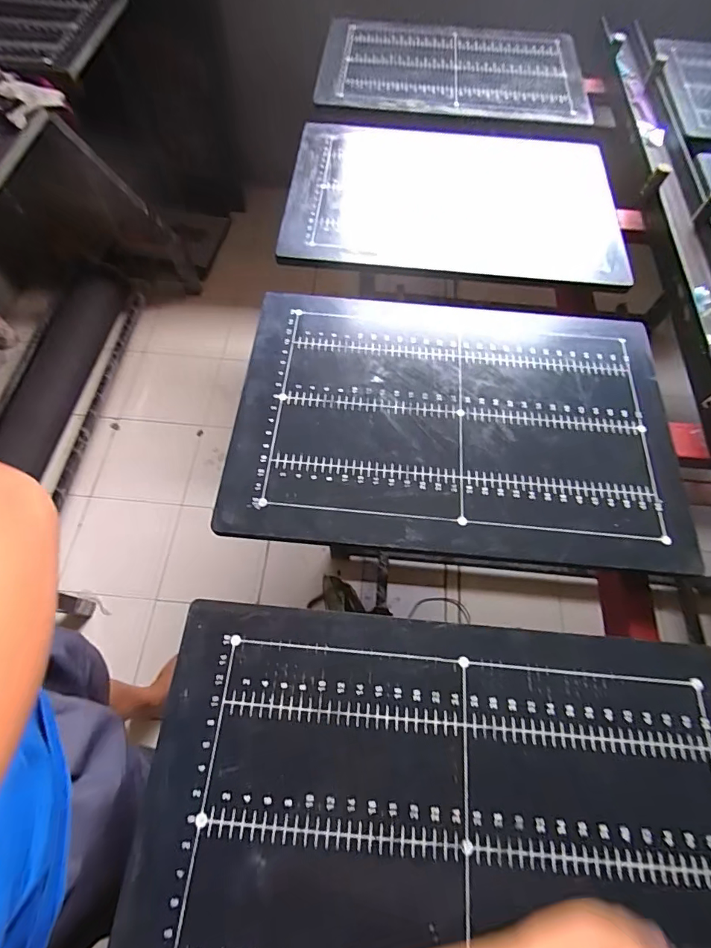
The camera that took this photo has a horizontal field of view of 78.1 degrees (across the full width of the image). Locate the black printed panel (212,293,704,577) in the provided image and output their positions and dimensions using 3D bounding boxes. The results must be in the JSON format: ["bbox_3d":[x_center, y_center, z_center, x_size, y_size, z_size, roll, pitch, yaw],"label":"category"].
[{"bbox_3d":[0.134,-0.082,0.607,0.583,0.017,0.394,4,65,0],"label":"black printed panel"}]

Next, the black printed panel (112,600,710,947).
[{"bbox_3d":[0.106,0.353,0.411,0.604,0.023,0.393,5,65,0],"label":"black printed panel"}]

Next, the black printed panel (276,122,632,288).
[{"bbox_3d":[0.181,-0.512,0.811,0.590,0.024,0.399,6,65,2],"label":"black printed panel"}]

